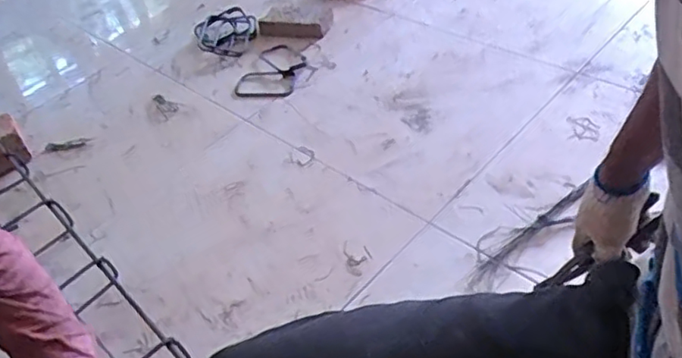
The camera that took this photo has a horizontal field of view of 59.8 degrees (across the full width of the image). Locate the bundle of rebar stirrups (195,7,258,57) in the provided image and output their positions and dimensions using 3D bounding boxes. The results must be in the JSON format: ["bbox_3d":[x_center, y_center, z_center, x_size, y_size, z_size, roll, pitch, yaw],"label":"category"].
[{"bbox_3d":[-0.297,-0.381,1.546,0.158,0.035,0.212,-14,46,-6],"label":"bundle of rebar stirrups"}]

